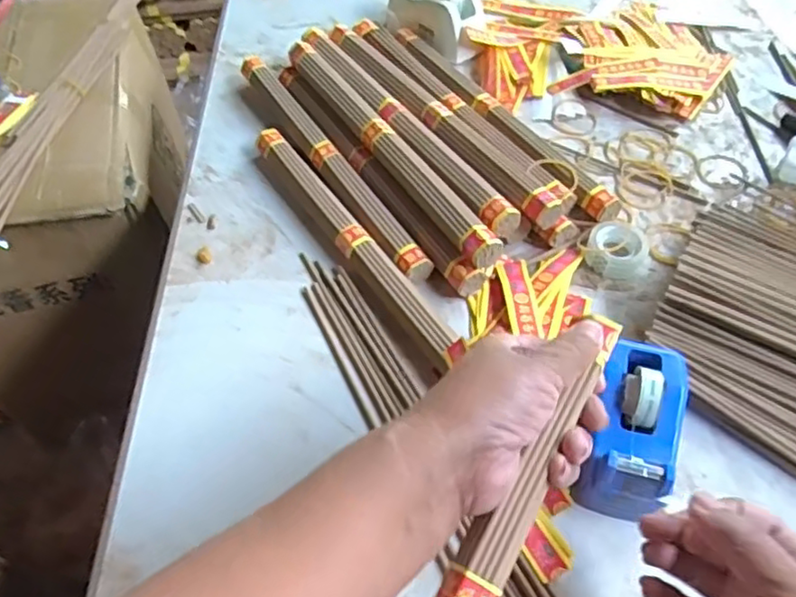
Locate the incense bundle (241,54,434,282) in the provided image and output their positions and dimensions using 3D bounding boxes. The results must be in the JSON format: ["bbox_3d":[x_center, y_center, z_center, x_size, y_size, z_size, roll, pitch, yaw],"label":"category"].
[{"bbox_3d":[-0.065,-0.126,0.581,0.026,0.022,0.315,-26,57,-18],"label":"incense bundle"}]

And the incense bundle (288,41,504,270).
[{"bbox_3d":[-0.013,-0.136,0.558,0.028,0.023,0.311,-26,57,-18],"label":"incense bundle"}]

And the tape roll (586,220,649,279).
[{"bbox_3d":[0.175,-0.039,0.518,0.046,0.020,0.042,0,53,0],"label":"tape roll"}]

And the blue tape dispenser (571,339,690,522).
[{"bbox_3d":[0.144,0.080,0.402,0.055,0.049,0.108,16,54,12],"label":"blue tape dispenser"}]

